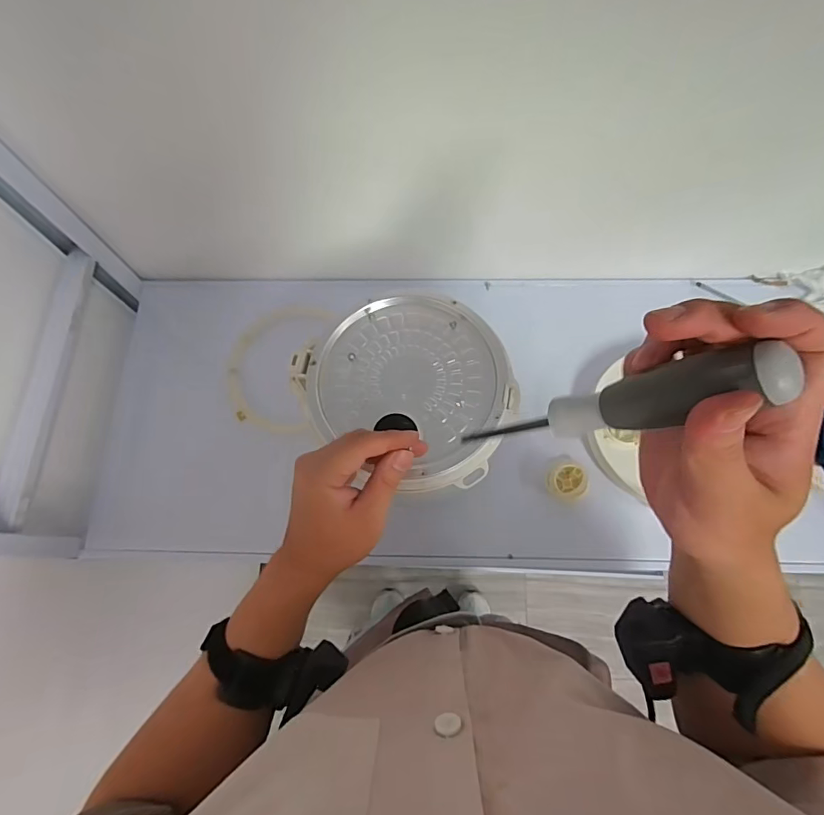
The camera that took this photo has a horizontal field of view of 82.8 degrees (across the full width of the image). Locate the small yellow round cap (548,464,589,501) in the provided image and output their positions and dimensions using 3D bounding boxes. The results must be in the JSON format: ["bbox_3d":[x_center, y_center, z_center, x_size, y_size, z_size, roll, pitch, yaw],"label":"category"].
[{"bbox_3d":[0.193,0.093,0.580,0.044,0.024,0.045,0,72,1],"label":"small yellow round cap"}]

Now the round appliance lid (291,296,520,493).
[{"bbox_3d":[-0.002,-0.017,0.442,0.178,0.017,0.188,0,72,1],"label":"round appliance lid"}]

